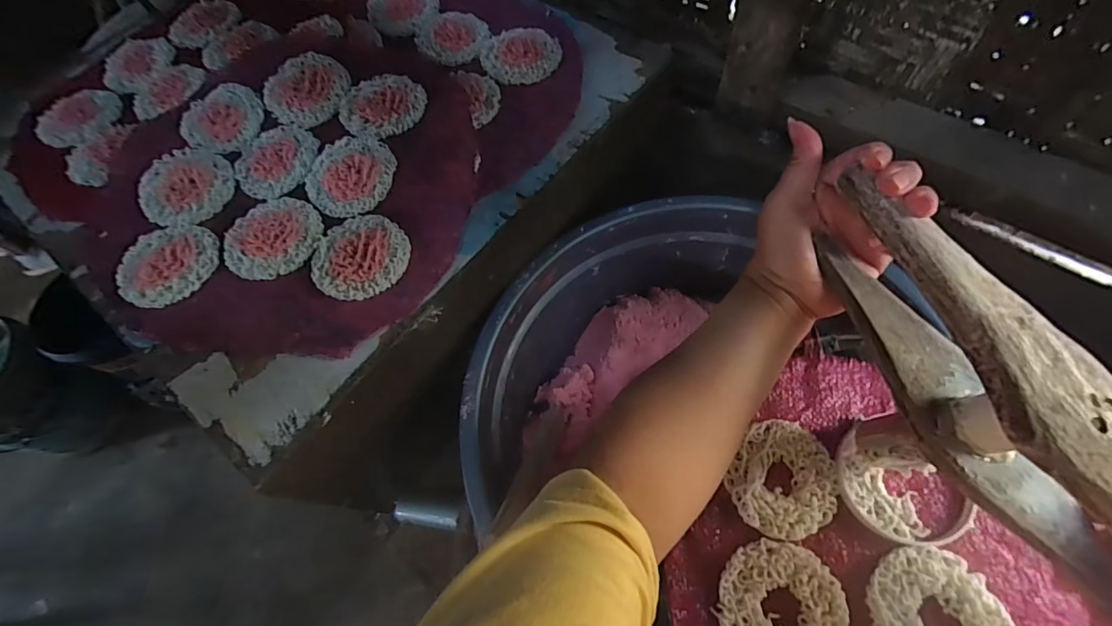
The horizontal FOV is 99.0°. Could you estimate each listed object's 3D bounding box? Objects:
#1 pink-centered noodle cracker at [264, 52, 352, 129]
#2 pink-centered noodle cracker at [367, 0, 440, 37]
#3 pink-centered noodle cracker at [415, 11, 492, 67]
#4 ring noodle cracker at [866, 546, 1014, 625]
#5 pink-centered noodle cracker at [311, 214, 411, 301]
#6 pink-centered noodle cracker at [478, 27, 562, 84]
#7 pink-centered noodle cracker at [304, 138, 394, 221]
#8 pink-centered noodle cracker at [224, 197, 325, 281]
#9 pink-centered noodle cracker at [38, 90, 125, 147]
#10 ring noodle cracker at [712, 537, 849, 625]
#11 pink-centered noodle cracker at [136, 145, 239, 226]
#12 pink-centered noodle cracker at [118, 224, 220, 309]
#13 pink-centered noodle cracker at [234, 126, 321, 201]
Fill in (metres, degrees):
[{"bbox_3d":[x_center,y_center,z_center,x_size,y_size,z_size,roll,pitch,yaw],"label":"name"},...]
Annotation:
[{"bbox_3d":[-0.246,-0.221,0.469,0.078,0.014,0.079,-2,63,4],"label":"pink-centered noodle cracker"},{"bbox_3d":[-0.173,-0.344,0.533,0.078,0.011,0.078,-2,63,4],"label":"pink-centered noodle cracker"},{"bbox_3d":[-0.111,-0.296,0.510,0.074,0.004,0.083,-30,65,-10],"label":"pink-centered noodle cracker"},{"bbox_3d":[0.245,0.194,0.301,0.079,0.011,0.079,-2,63,4],"label":"ring noodle cracker"},{"bbox_3d":[-0.161,-0.048,0.389,0.076,0.005,0.076,-2,63,4],"label":"pink-centered noodle cracker"},{"bbox_3d":[-0.036,-0.264,0.485,0.079,0.011,0.073,-7,63,2],"label":"pink-centered noodle cracker"},{"bbox_3d":[-0.185,-0.124,0.423,0.076,0.007,0.080,-2,63,4],"label":"pink-centered noodle cracker"},{"bbox_3d":[-0.243,-0.066,0.405,0.080,0.007,0.078,-2,63,4],"label":"pink-centered noodle cracker"},{"bbox_3d":[-0.498,-0.205,0.498,0.074,0.006,0.079,-2,63,4],"label":"pink-centered noodle cracker"},{"bbox_3d":[0.149,0.193,0.310,0.080,0.006,0.078,-2,63,4],"label":"ring noodle cracker"},{"bbox_3d":[-0.338,-0.116,0.434,0.077,0.012,0.078,-2,63,4],"label":"pink-centered noodle cracker"},{"bbox_3d":[-0.328,-0.044,0.400,0.078,0.011,0.077,-2,63,4],"label":"pink-centered noodle cracker"},{"bbox_3d":[-0.261,-0.142,0.446,0.079,0.010,0.078,-2,63,4],"label":"pink-centered noodle cracker"}]

